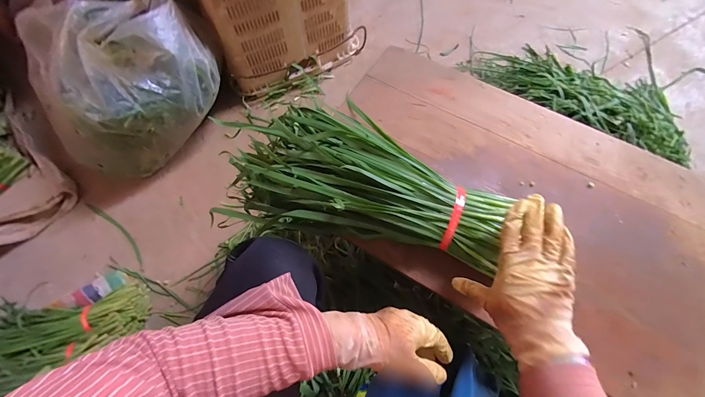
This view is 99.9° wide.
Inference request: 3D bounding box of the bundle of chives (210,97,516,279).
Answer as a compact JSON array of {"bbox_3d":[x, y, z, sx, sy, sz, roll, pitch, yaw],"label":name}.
[{"bbox_3d":[0.020,-0.018,0.452,0.440,0.113,0.175,16,70,8],"label":"bundle of chives"}]

